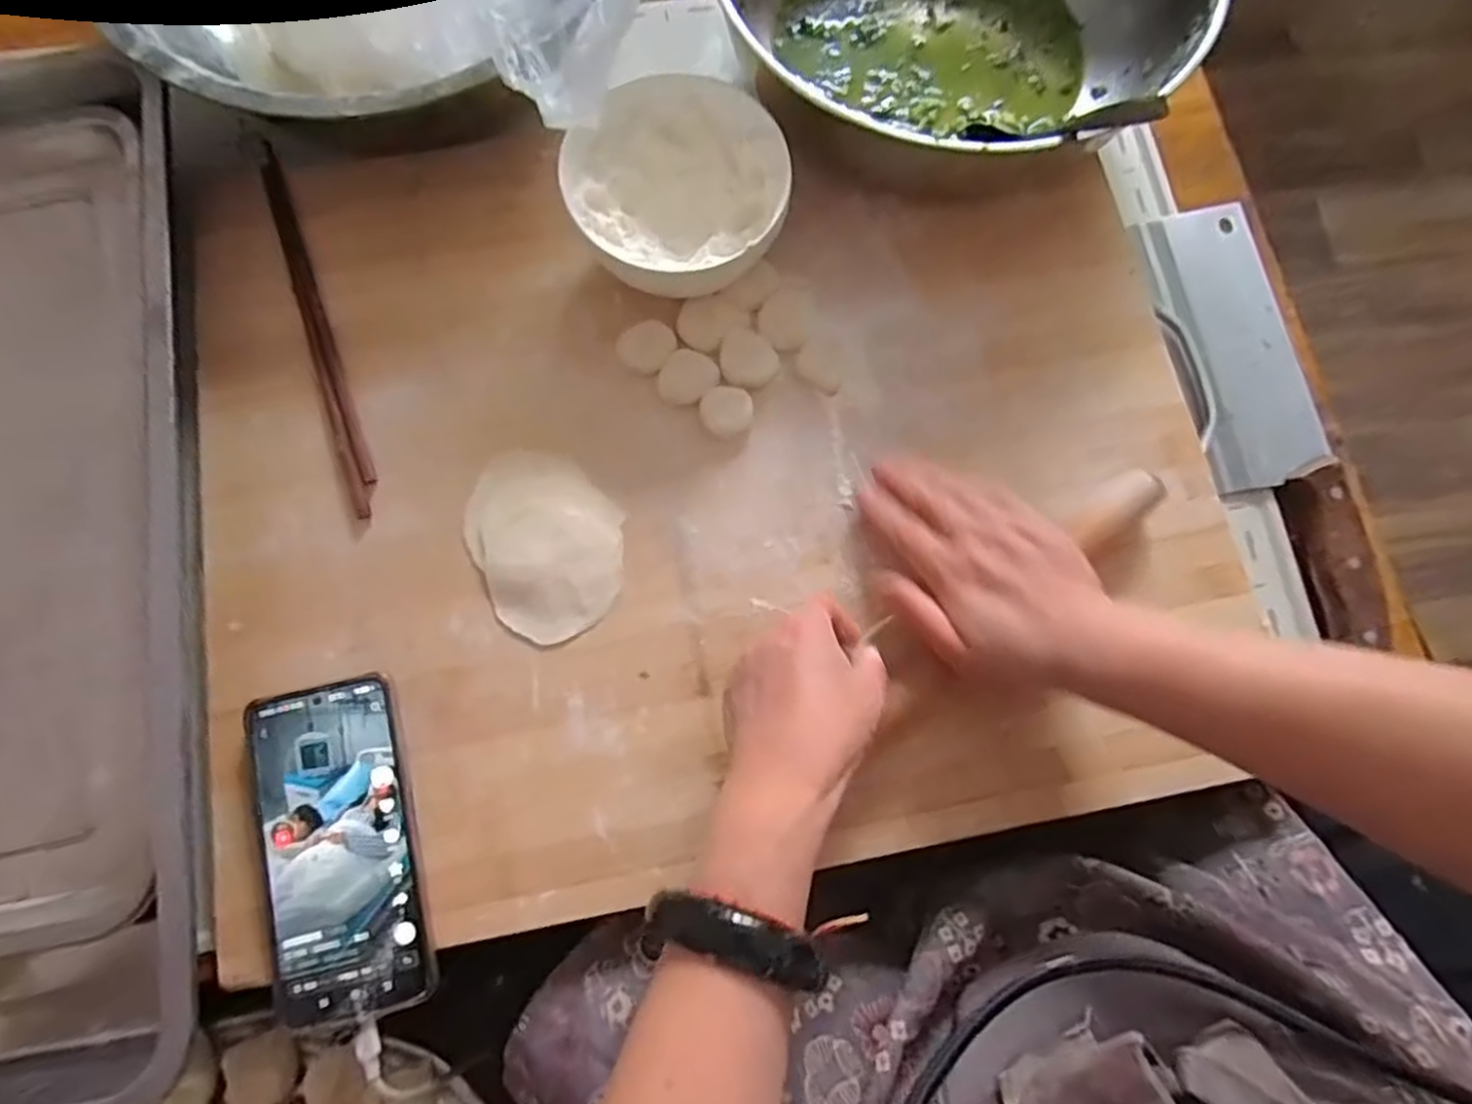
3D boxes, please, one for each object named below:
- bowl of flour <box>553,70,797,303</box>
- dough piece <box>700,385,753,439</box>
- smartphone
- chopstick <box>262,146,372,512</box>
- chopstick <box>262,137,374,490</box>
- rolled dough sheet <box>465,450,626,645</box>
[{"bbox_3d":[-0.037,-0.216,0.435,0.121,0.058,0.136,-25,80,-6],"label":"bowl of flour"},{"bbox_3d":[-0.005,-0.084,0.434,0.031,0.006,0.030,0,79,-1],"label":"dough piece"},{"bbox_3d":[-0.203,0.151,0.376,0.077,0.013,0.162,-14,79,-4],"label":"smartphone"},{"bbox_3d":[-0.259,-0.135,0.446,0.008,0.010,0.249,-21,80,-5],"label":"chopstick"},{"bbox_3d":[-0.259,-0.151,0.450,0.008,0.010,0.244,-22,80,-5],"label":"chopstick"},{"bbox_3d":[-0.107,-0.007,0.414,0.080,0.008,0.108,-25,80,-6],"label":"rolled dough sheet"}]

